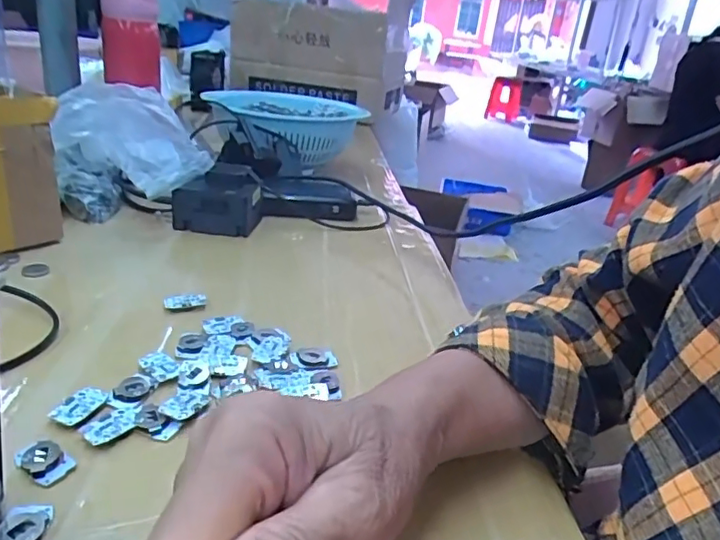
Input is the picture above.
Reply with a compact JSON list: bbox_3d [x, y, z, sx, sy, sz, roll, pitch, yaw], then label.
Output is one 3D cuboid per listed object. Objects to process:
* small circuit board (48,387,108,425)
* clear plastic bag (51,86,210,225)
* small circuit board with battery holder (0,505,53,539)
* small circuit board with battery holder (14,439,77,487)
[{"bbox_3d":[-0.150,0.071,0.308,0.017,0.004,0.027,15,25,17],"label":"small circuit board"},{"bbox_3d":[-0.229,-0.120,0.580,0.143,0.121,0.077,2,24,-11],"label":"clear plastic bag"},{"bbox_3d":[-0.139,0.109,0.236,0.019,0.007,0.025,0,25,-16],"label":"small circuit board with battery holder"},{"bbox_3d":[-0.150,0.091,0.274,0.029,0.004,0.018,23,28,31],"label":"small circuit board with battery holder"}]

